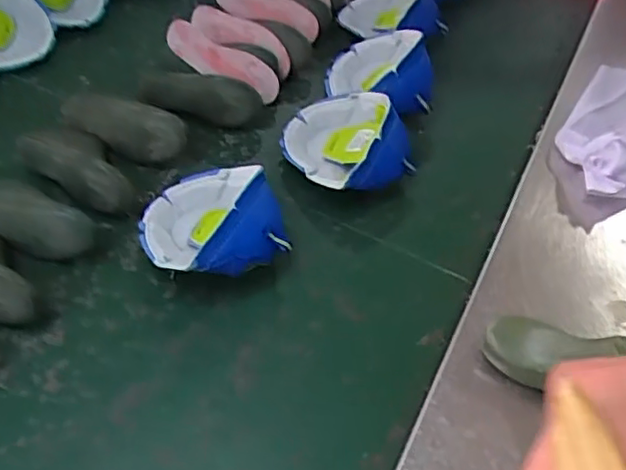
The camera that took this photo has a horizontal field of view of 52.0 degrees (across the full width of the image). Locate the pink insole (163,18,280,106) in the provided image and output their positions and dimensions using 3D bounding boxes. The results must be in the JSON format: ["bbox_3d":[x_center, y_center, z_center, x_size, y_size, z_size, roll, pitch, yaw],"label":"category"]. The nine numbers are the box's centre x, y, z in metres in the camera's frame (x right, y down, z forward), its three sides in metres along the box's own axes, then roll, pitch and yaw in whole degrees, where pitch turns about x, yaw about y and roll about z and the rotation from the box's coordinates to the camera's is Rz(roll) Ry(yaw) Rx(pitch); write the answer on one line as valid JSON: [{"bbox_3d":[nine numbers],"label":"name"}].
[{"bbox_3d":[-0.103,-0.202,0.742,0.140,0.050,0.013,25,50,-10],"label":"pink insole"}]

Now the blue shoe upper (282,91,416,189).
[{"bbox_3d":[0.033,-0.099,0.688,0.112,0.061,0.138,-30,58,-26],"label":"blue shoe upper"}]

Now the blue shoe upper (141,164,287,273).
[{"bbox_3d":[-0.097,-0.013,0.603,0.121,0.061,0.130,2,50,-2],"label":"blue shoe upper"}]

